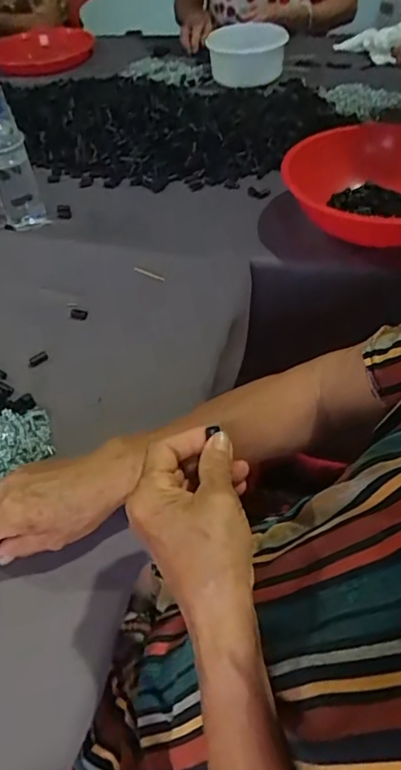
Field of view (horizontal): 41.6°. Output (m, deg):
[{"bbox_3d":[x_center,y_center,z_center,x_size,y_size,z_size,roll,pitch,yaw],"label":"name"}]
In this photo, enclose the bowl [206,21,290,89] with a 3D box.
[{"bbox_3d":[0.090,-0.623,0.991,0.140,0.080,0.160,2,48,6],"label":"bowl"}]

